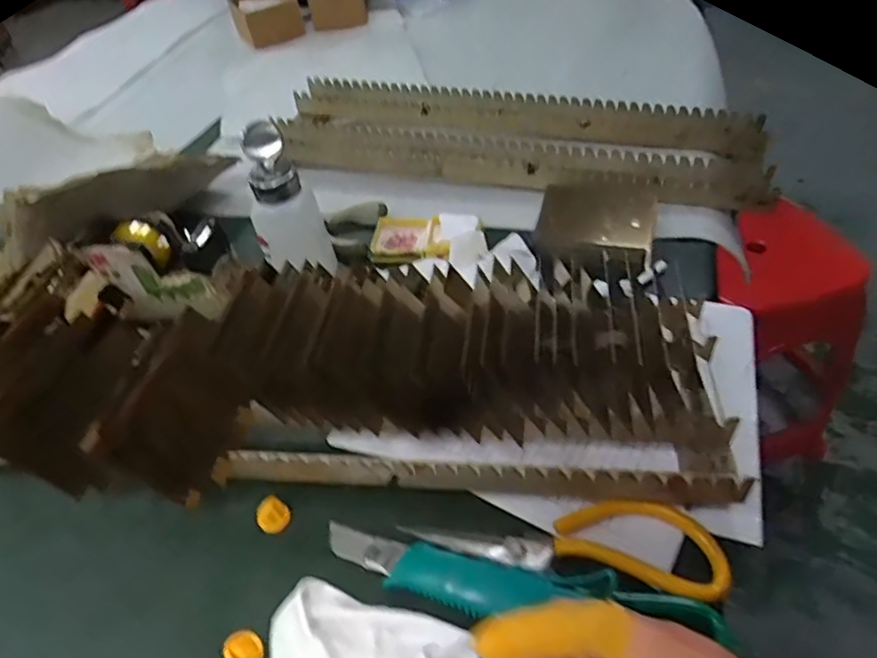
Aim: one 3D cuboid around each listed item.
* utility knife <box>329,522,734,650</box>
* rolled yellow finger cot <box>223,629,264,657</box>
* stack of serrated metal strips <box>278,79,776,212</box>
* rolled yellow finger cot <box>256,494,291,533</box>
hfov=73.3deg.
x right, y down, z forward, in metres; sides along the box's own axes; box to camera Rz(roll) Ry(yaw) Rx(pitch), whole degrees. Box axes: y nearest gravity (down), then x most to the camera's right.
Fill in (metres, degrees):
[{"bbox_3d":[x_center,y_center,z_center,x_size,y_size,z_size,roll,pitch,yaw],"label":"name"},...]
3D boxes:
[{"bbox_3d":[0.040,0.149,0.344,0.232,0.029,0.035,6,47,14],"label":"utility knife"},{"bbox_3d":[-0.113,0.186,0.342,0.022,0.010,0.019,28,55,31],"label":"rolled yellow finger cot"},{"bbox_3d":[0.071,-0.219,0.669,0.549,0.056,0.173,13,51,18],"label":"stack of serrated metal strips"},{"bbox_3d":[-0.113,0.126,0.400,0.021,0.011,0.021,-4,45,4],"label":"rolled yellow finger cot"}]

